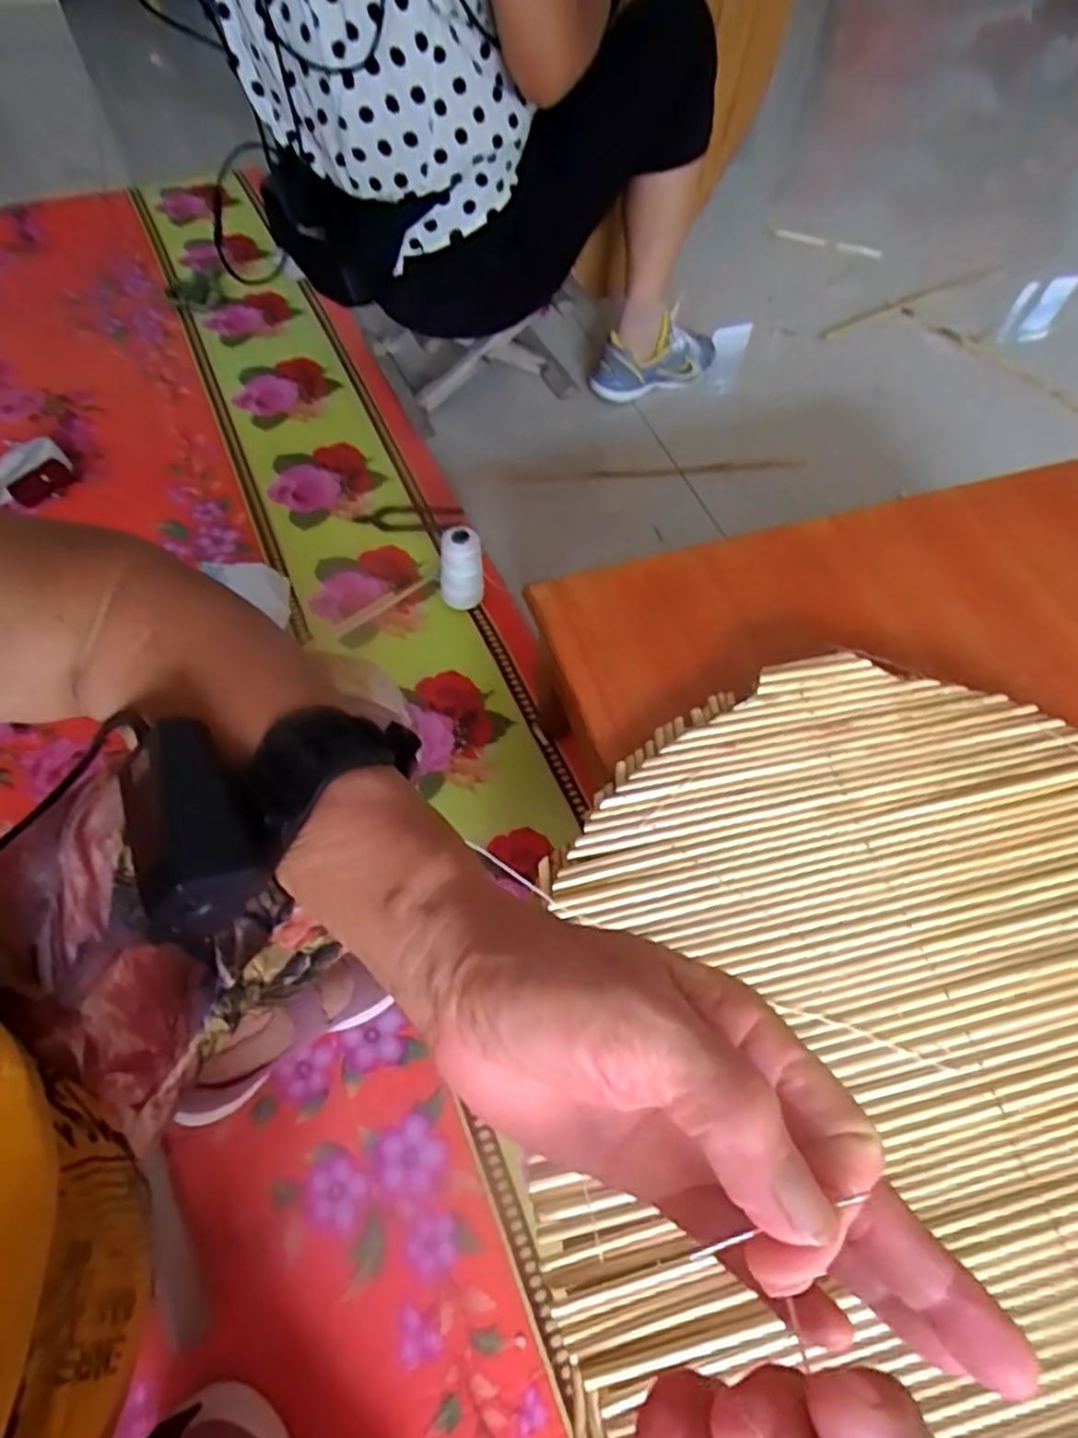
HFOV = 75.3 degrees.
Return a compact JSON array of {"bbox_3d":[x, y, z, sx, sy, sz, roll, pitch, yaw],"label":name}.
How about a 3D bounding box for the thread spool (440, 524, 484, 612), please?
[{"bbox_3d":[-0.099,-0.182,0.888,0.053,0.121,0.052,1,58,-2],"label":"thread spool"}]

